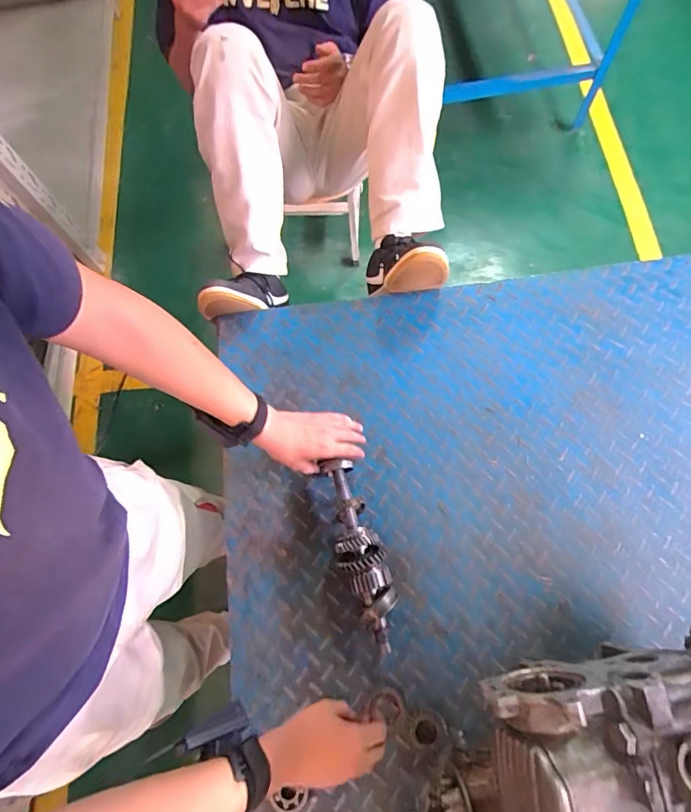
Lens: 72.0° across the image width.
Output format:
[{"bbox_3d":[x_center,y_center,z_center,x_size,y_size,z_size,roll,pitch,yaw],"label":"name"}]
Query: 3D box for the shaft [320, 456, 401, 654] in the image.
[{"bbox_3d":[0.020,0.220,0.729,0.069,0.080,0.280,-16,72,-4],"label":"shaft"}]

